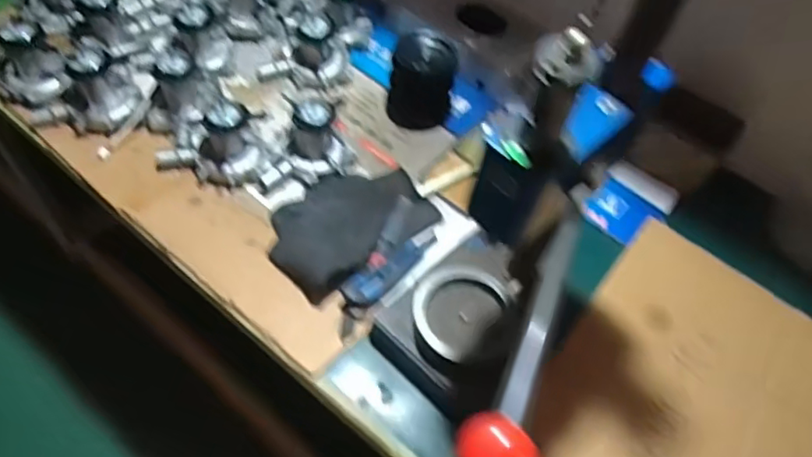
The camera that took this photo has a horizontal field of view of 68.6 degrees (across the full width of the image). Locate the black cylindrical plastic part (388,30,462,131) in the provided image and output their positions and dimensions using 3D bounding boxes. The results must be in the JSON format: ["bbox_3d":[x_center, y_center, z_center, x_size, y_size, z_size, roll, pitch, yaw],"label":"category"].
[{"bbox_3d":[0.025,-0.242,0.974,0.106,0.120,0.111,-1,56,2],"label":"black cylindrical plastic part"}]

